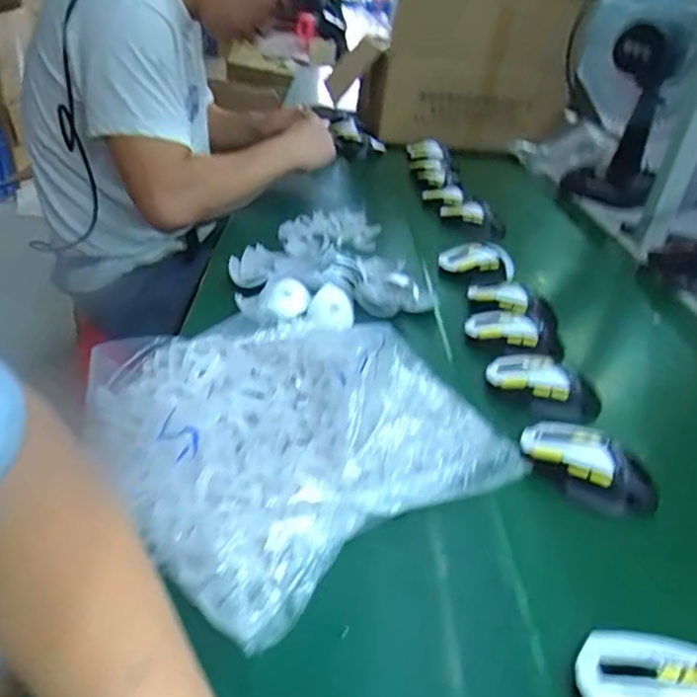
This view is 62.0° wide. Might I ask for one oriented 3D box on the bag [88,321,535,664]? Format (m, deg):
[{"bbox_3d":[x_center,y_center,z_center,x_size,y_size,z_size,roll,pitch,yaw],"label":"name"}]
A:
[{"bbox_3d":[-0.051,0.045,0.491,0.291,0.054,0.297,-20,41,-36],"label":"bag"}]

